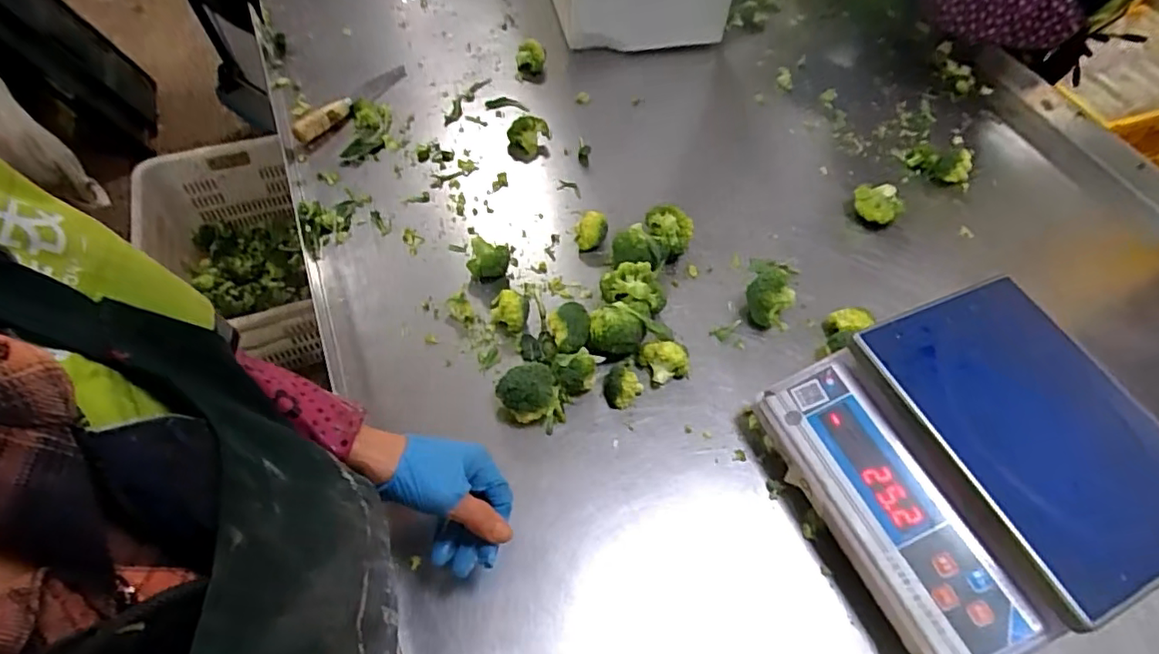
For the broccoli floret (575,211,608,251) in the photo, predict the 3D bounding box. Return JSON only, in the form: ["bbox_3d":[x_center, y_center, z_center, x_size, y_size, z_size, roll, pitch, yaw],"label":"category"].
[{"bbox_3d":[0.014,-0.115,0.736,0.038,0.041,0.034,8,58,1],"label":"broccoli floret"}]

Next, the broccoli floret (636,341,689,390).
[{"bbox_3d":[0.090,0.036,0.645,0.047,0.038,0.041,-18,61,-14],"label":"broccoli floret"}]

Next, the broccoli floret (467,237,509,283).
[{"bbox_3d":[-0.105,-0.076,0.702,0.046,0.028,0.047,9,58,2],"label":"broccoli floret"}]

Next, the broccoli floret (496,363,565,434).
[{"bbox_3d":[-0.047,0.067,0.602,0.070,0.050,0.052,24,60,11],"label":"broccoli floret"}]

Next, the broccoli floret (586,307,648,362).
[{"bbox_3d":[0.039,0.004,0.648,0.060,0.053,0.055,12,58,4],"label":"broccoli floret"}]

